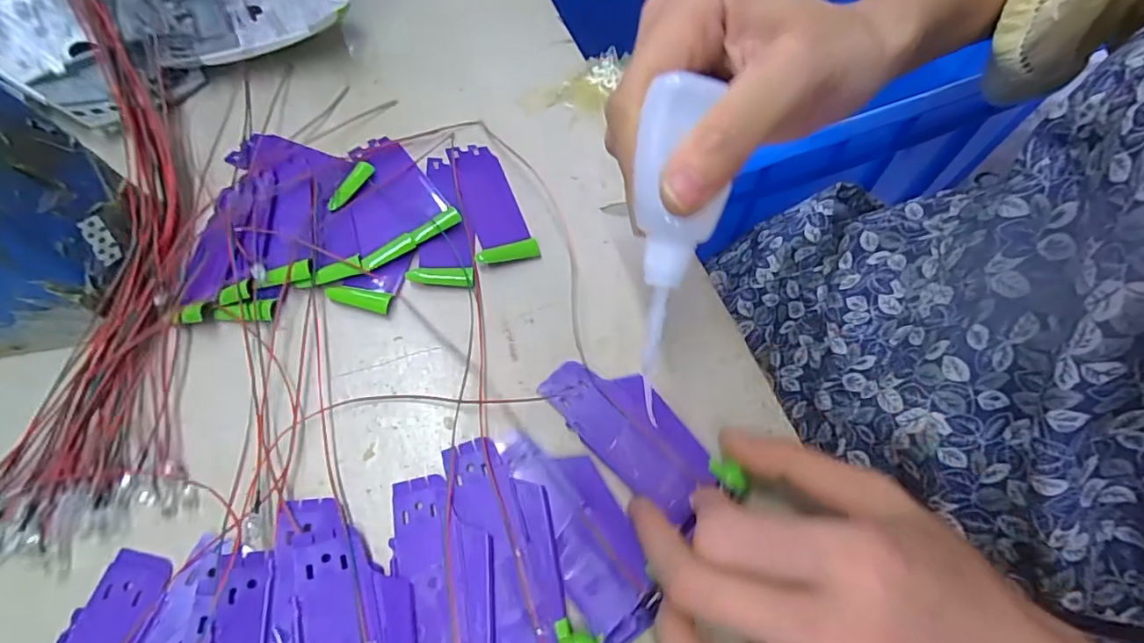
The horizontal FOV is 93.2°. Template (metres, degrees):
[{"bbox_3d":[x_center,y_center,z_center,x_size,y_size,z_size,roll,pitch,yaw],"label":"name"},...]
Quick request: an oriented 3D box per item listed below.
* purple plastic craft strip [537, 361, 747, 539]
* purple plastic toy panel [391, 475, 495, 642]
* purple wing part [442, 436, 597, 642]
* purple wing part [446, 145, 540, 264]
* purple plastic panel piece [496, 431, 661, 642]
[{"bbox_3d":[0.027,0.048,0.231,0.089,0.006,0.037,36,66,19],"label":"purple plastic craft strip"},{"bbox_3d":[-0.045,0.101,0.198,0.035,0.010,0.089,-12,64,-9],"label":"purple plastic toy panel"},{"bbox_3d":[-0.023,0.086,0.206,0.035,0.010,0.089,-16,64,-11],"label":"purple wing part"},{"bbox_3d":[-0.043,-0.064,0.285,0.030,0.004,0.078,-14,64,-10],"label":"purple wing part"},{"bbox_3d":[0.004,0.080,0.215,0.033,0.004,0.086,-24,66,-15],"label":"purple plastic panel piece"}]

